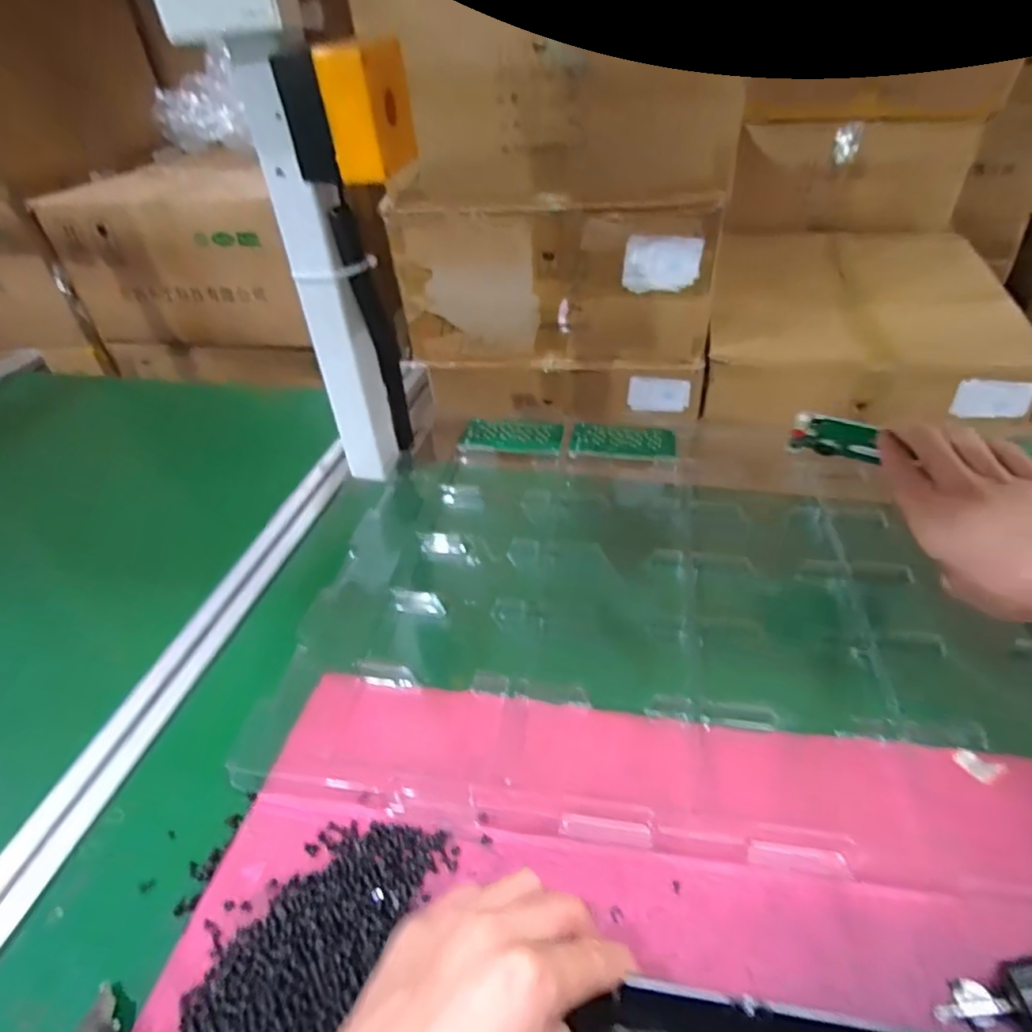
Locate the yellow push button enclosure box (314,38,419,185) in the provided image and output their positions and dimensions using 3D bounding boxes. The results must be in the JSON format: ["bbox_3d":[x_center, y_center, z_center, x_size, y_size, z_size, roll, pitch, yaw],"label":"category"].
[{"bbox_3d":[-0.099,-0.278,0.429,0.038,0.073,0.067,3,41,8],"label":"yellow push button enclosure box"}]

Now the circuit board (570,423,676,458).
[{"bbox_3d":[0.112,-0.078,0.647,0.104,0.007,0.054,8,45,8],"label":"circuit board"}]

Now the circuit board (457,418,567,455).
[{"bbox_3d":[-0.004,-0.086,0.669,0.106,0.006,0.050,2,50,-1],"label":"circuit board"}]

